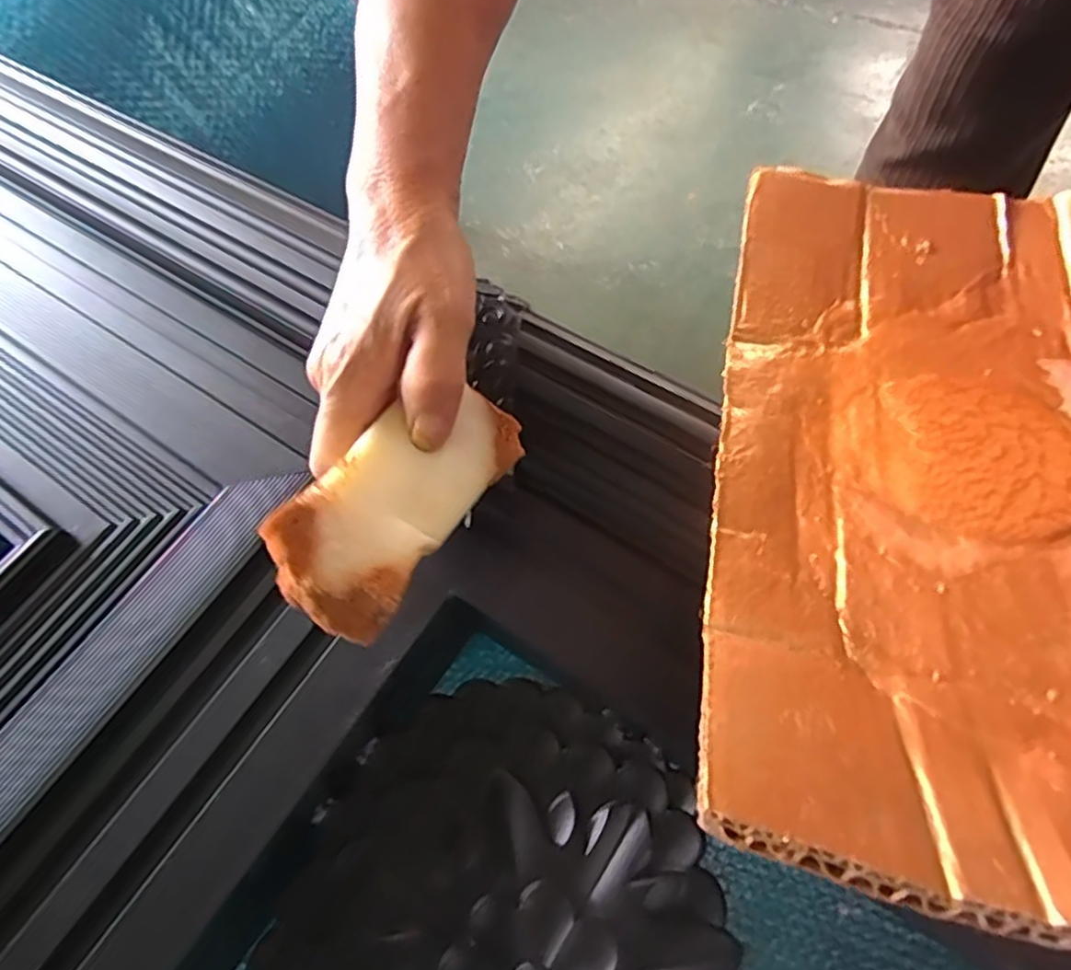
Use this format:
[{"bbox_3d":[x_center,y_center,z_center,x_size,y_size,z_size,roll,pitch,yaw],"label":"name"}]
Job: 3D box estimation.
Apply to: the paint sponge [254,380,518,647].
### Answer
[{"bbox_3d":[-0.048,0.005,0.236,0.047,0.024,0.103,39,50,-3],"label":"paint sponge"}]

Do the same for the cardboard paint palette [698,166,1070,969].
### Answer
[{"bbox_3d":[0.093,-0.009,0.125,0.108,0.038,0.165,10,66,8],"label":"cardboard paint palette"}]

